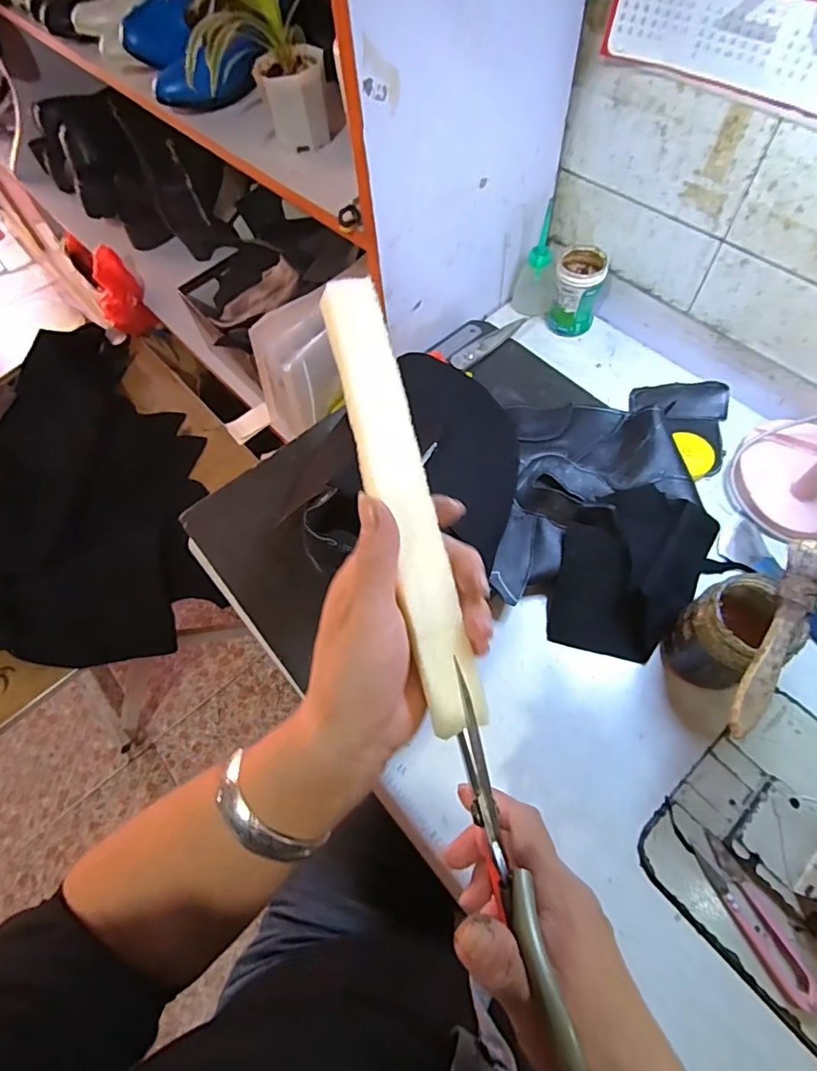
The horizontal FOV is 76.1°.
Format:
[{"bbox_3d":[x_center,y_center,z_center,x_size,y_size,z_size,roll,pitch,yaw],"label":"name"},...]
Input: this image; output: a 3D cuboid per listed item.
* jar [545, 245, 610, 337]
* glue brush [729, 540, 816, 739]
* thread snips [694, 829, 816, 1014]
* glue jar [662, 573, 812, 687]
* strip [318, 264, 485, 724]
[{"bbox_3d":[0.186,-0.268,0.580,0.050,0.077,0.052,-2,61,3],"label":"jar"},{"bbox_3d":[0.238,0.064,0.331,0.026,0.013,0.144,28,67,18],"label":"glue brush"},{"bbox_3d":[0.226,0.250,0.340,0.023,0.009,0.095,-25,63,-9],"label":"thread snips"},{"bbox_3d":[0.237,0.075,0.388,0.061,0.102,0.061,-2,61,3],"label":"glue jar"},{"bbox_3d":[-0.003,-0.019,0.248,0.029,0.005,0.217,-13,84,-13],"label":"strip"}]

